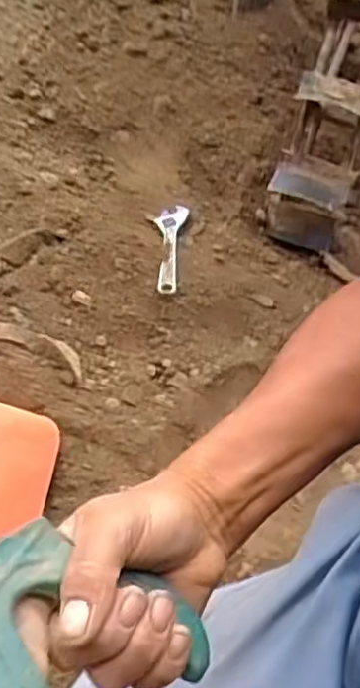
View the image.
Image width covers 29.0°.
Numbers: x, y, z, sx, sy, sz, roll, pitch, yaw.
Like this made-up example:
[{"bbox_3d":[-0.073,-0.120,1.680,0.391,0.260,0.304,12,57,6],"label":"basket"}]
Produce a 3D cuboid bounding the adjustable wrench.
[{"bbox_3d":[-0.014,-0.136,0.958,0.043,0.012,0.191,3,41,1],"label":"adjustable wrench"}]

